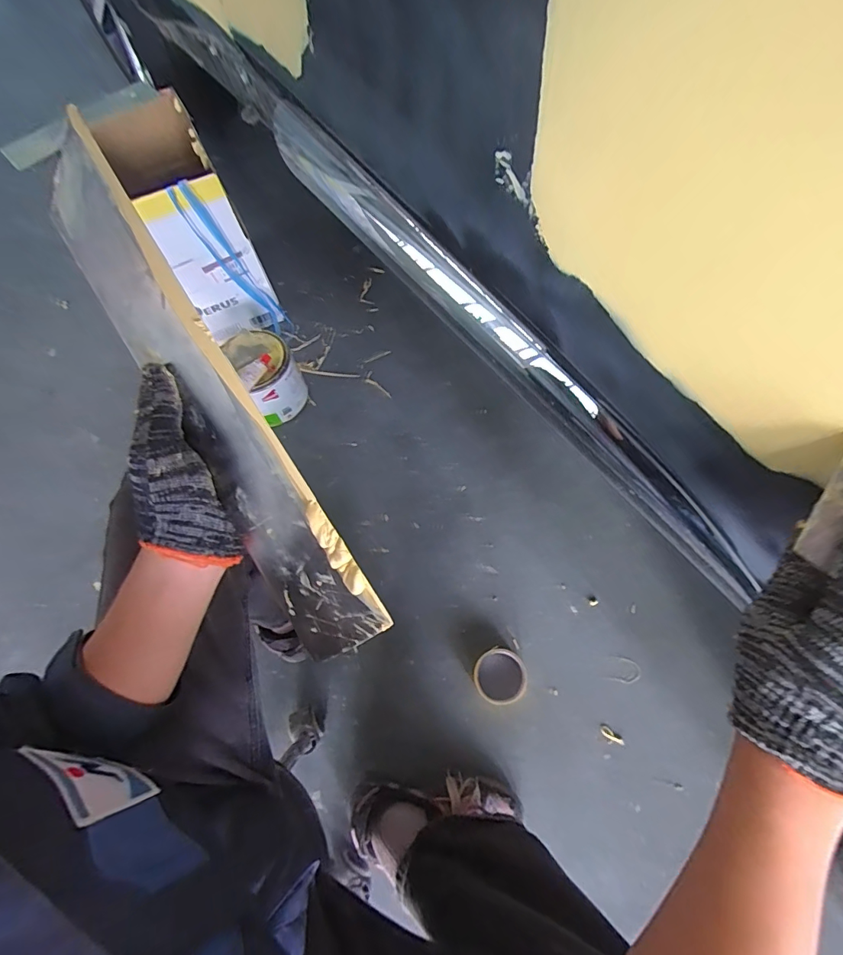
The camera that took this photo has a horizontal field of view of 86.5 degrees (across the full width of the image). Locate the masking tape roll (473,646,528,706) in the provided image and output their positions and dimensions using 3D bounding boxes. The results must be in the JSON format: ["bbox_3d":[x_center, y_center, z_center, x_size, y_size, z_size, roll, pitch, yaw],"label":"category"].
[{"bbox_3d":[0.133,0.337,0.759,0.086,0.025,0.090,-1,66,3],"label":"masking tape roll"}]

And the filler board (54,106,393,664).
[{"bbox_3d":[-0.155,-0.068,0.298,0.010,0.089,0.402,-22,75,-50],"label":"filler board"}]

